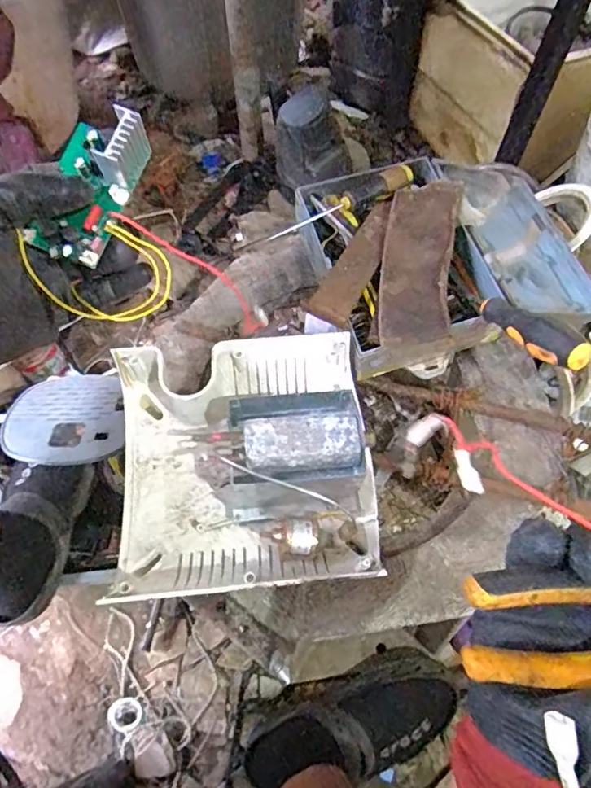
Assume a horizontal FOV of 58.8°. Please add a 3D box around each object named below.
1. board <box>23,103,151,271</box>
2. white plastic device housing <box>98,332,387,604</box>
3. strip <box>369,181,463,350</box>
[{"bbox_3d":[-0.126,-0.128,0.324,0.041,0.041,0.094,31,95,14],"label":"board"},{"bbox_3d":[-0.045,0.057,0.443,0.215,0.094,0.203,-6,64,-3],"label":"white plastic device housing"},{"bbox_3d":[0.118,-0.130,0.504,0.069,0.025,0.190,9,64,5],"label":"strip"}]

